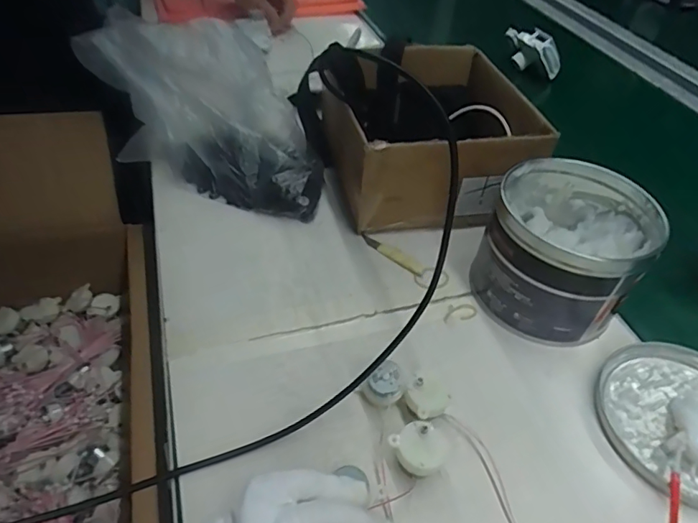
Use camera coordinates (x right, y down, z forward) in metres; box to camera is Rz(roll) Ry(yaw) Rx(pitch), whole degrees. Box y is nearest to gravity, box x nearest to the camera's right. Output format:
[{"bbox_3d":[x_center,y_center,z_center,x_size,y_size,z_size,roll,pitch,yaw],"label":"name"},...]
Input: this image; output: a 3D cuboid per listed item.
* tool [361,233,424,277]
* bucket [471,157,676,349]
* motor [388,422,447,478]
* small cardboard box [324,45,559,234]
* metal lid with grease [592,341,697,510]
[{"bbox_3d":[0.042,-0.009,0.485,0.074,0.004,0.015,33,50,24],"label":"tool"},{"bbox_3d":[0.186,-0.013,0.438,0.126,0.102,0.136,25,48,18],"label":"bucket"},{"bbox_3d":[0.046,0.127,0.329,0.031,0.027,0.031,3,45,-3],"label":"motor"},{"bbox_3d":[0.079,-0.140,0.549,0.192,0.108,0.215,-7,46,-14],"label":"small cardboard box"},{"bbox_3d":[0.255,0.118,0.377,0.123,0.015,0.131,3,45,-3],"label":"metal lid with grease"}]

